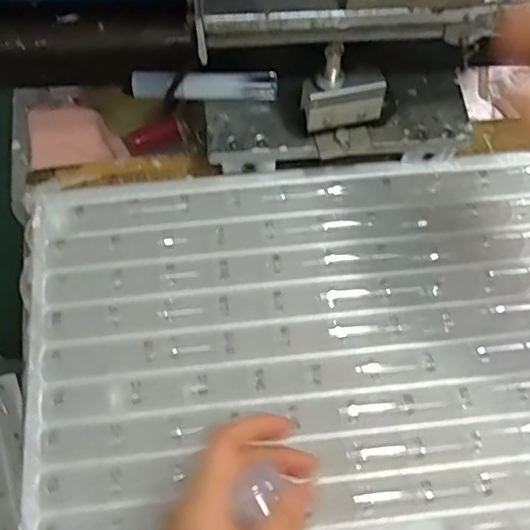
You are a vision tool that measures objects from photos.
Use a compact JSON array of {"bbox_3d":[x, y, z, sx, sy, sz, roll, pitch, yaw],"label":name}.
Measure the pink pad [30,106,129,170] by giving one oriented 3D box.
[{"bbox_3d":[-0.173,-0.117,0.522,0.083,0.028,0.056,-7,68,-4],"label":"pink pad"}]

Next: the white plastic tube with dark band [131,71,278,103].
[{"bbox_3d":[-0.044,-0.133,0.419,0.105,0.019,0.017,-3,67,-3],"label":"white plastic tube with dark band"}]

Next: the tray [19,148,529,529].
[{"bbox_3d":[0.074,0.076,0.374,0.453,0.021,0.340,-5,68,-4],"label":"tray"}]

